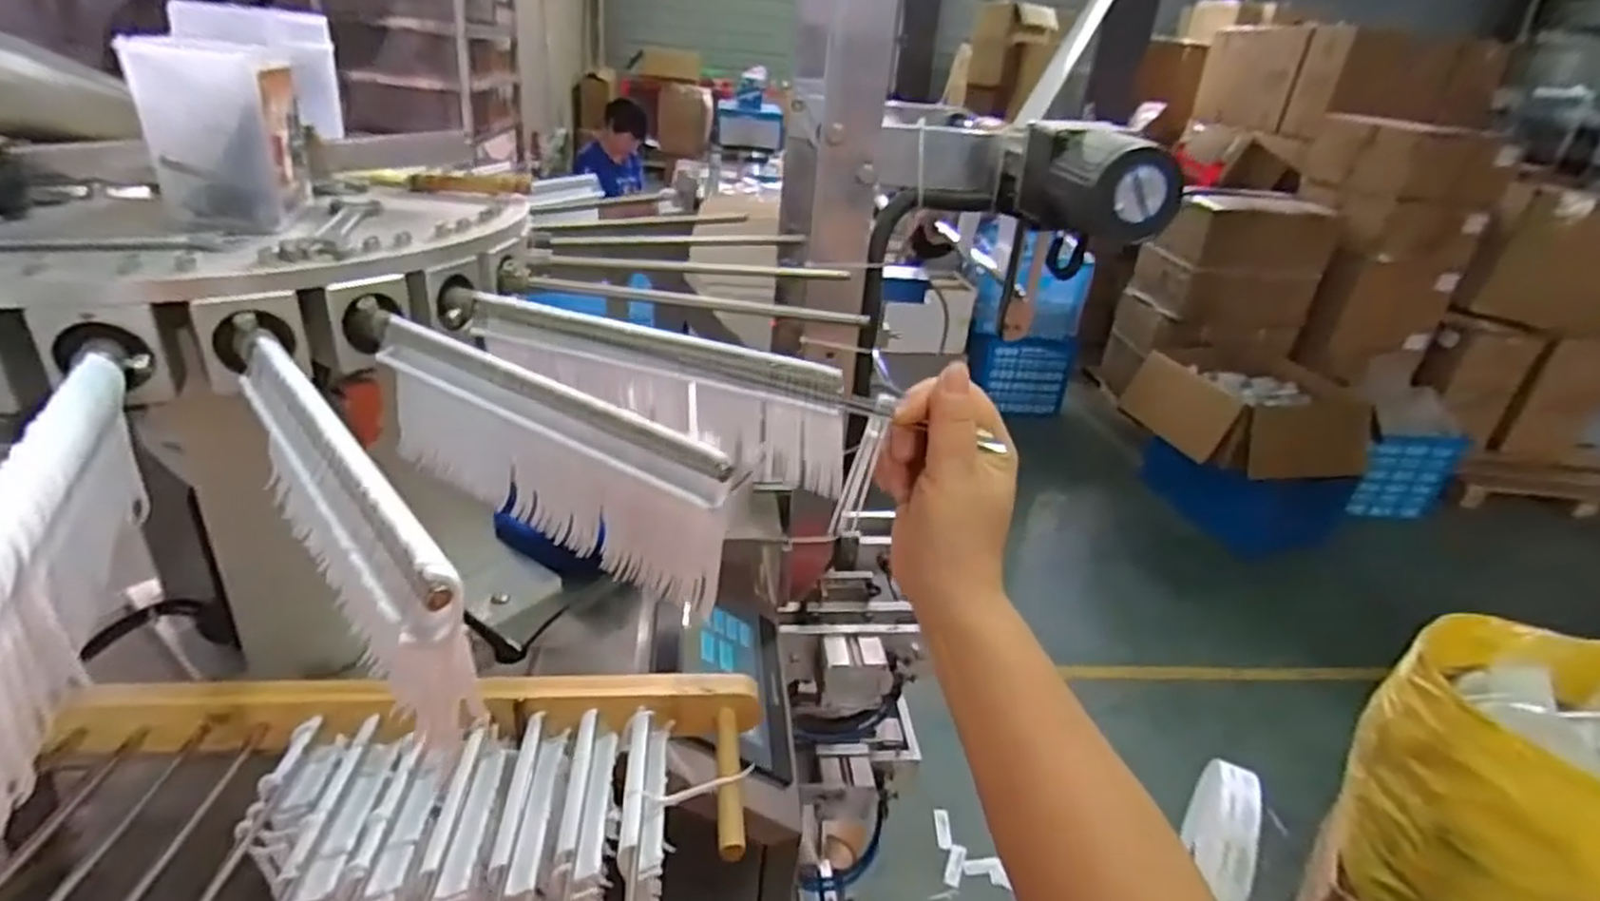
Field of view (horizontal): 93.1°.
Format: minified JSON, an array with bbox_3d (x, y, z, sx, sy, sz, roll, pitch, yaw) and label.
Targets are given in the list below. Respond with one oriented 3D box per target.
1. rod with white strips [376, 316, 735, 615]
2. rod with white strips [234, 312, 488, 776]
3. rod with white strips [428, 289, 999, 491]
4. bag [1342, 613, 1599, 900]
[{"bbox_3d":[-0.119,0.001,0.346,0.207,0.074,0.016,21,32,27],"label":"rod with white strips"},{"bbox_3d":[-0.176,0.013,0.285,0.019,0.057,0.222,-20,37,-39],"label":"rod with white strips"},{"bbox_3d":[-0.080,-0.038,0.414,0.234,0.071,0.016,18,30,12],"label":"rod with white strips"},{"bbox_3d":[0.966,0.432,0.987,0.377,0.291,0.430,28,35,36],"label":"bag"}]

